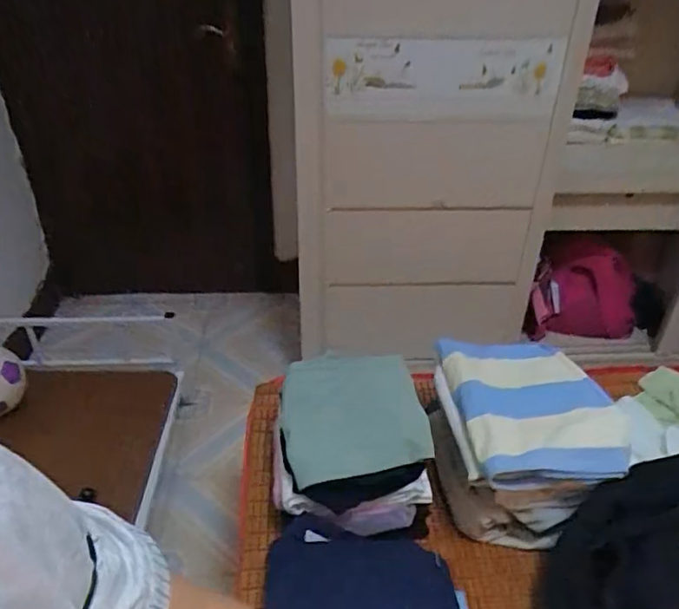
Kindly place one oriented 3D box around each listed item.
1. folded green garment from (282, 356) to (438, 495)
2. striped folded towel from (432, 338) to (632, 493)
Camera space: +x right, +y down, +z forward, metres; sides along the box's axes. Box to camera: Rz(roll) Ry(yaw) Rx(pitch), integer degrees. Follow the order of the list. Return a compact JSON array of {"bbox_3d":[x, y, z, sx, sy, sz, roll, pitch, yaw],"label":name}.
[{"bbox_3d":[0.015,0.166,0.973,0.222,0.027,0.261,-17,40,4],"label":"folded green garment"},{"bbox_3d":[0.313,0.168,0.996,0.262,0.068,0.328,0,35,-3],"label":"striped folded towel"}]

